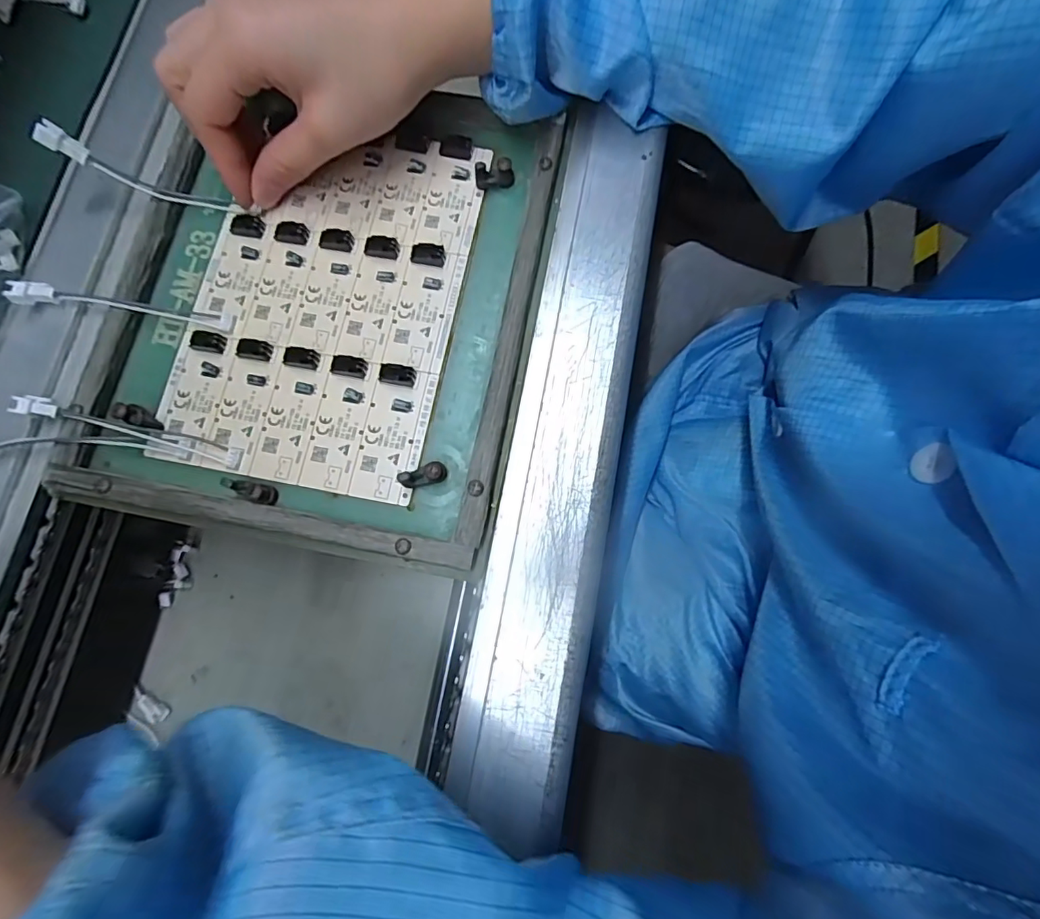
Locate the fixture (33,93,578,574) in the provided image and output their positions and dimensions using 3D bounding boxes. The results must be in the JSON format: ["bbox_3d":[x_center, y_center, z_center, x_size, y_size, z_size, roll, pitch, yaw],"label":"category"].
[{"bbox_3d":[-0.090,-0.078,0.255,0.192,0.016,0.233,11,79,3],"label":"fixture"}]

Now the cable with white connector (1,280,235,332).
[{"bbox_3d":[-0.191,-0.075,0.247,0.096,0.019,0.011,4,79,2],"label":"cable with white connector"}]

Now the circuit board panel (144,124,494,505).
[{"bbox_3d":[-0.096,-0.083,0.258,0.126,0.007,0.190,10,79,3],"label":"circuit board panel"}]

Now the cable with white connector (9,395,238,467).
[{"bbox_3d":[-0.179,-0.014,0.236,0.096,0.018,0.010,14,79,4],"label":"cable with white connector"}]

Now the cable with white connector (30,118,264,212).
[{"bbox_3d":[-0.179,-0.138,0.254,0.091,0.021,0.009,14,78,-25],"label":"cable with white connector"}]

